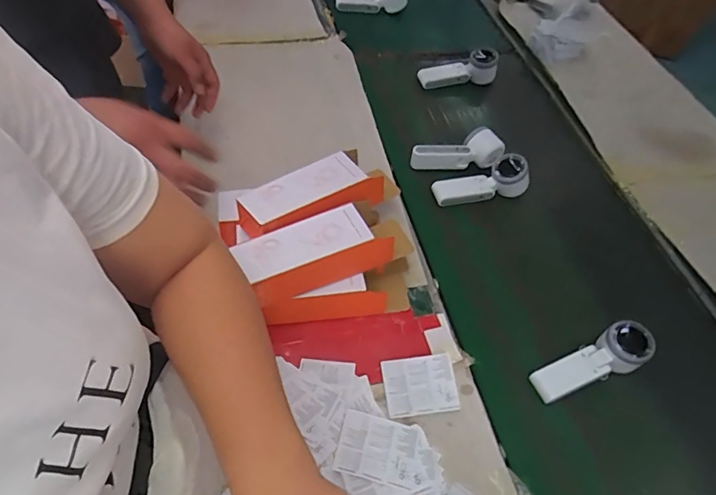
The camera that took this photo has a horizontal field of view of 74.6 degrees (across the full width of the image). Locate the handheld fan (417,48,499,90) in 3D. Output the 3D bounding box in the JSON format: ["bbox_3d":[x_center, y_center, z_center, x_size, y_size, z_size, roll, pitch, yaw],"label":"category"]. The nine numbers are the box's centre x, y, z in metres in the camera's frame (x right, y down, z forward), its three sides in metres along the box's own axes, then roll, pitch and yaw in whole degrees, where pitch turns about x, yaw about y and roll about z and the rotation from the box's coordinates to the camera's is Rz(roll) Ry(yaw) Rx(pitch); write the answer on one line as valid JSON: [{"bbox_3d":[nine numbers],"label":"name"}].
[{"bbox_3d":[0.212,-0.372,0.982,0.160,0.073,0.068,10,56,2],"label":"handheld fan"}]

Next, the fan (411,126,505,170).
[{"bbox_3d":[0.175,-0.175,0.843,0.158,0.049,0.065,0,56,-5],"label":"fan"}]

